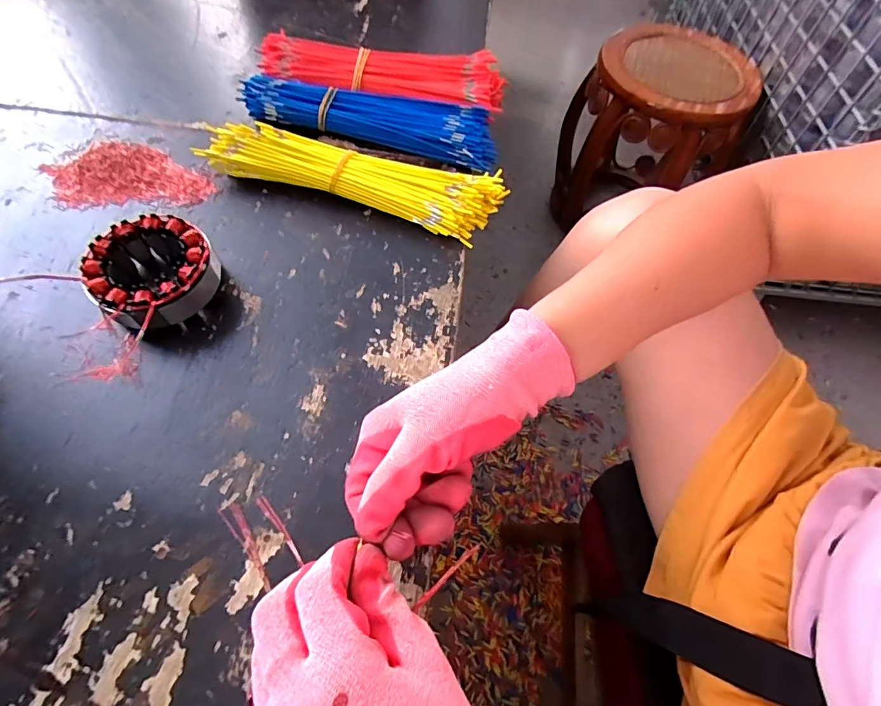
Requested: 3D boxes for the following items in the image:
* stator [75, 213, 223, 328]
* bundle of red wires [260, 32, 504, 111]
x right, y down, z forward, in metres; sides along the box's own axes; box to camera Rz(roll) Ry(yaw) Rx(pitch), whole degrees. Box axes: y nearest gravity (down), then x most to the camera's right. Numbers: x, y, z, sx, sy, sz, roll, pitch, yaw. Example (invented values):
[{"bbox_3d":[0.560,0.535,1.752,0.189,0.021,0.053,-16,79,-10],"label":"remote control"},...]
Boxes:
[{"bbox_3d":[-0.219,-0.060,0.352,0.082,0.038,0.084,2,61,-3],"label":"stator"},{"bbox_3d":[-0.060,-0.295,0.493,0.257,0.037,0.074,7,60,0],"label":"bundle of red wires"}]

